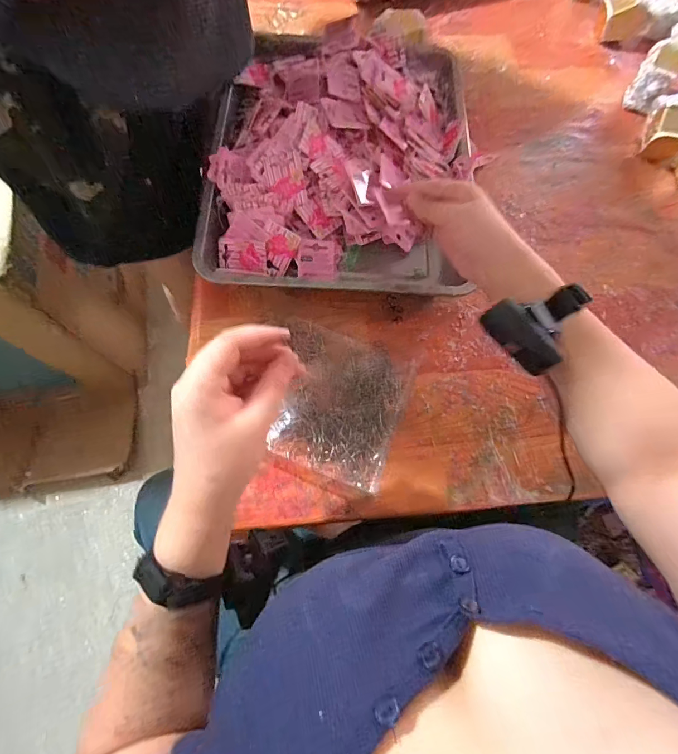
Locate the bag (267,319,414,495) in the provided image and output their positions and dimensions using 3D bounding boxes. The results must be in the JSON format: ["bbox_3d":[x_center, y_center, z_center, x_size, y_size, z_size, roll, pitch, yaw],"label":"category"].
[{"bbox_3d":[-0.002,0.029,0.450,0.149,0.009,0.162,20,72,4],"label":"bag"}]

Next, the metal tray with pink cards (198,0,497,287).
[{"bbox_3d":[0.008,-0.316,0.536,0.343,0.069,0.451,2,71,-1],"label":"metal tray with pink cards"}]

